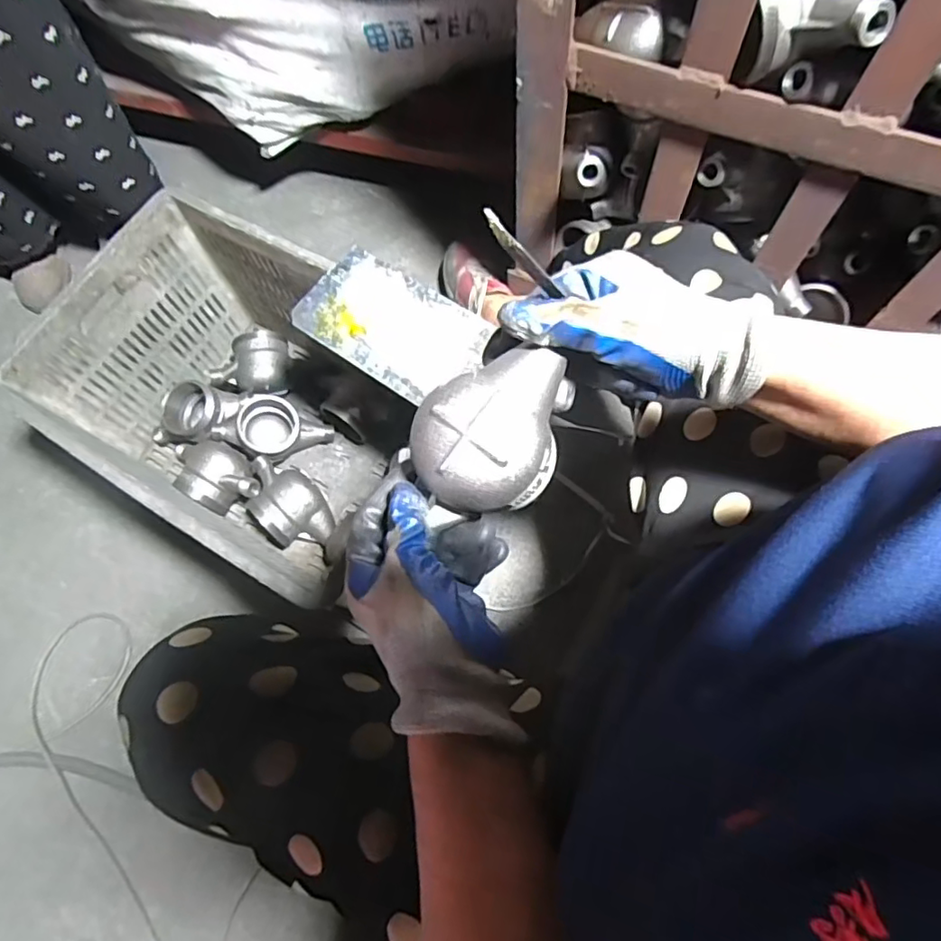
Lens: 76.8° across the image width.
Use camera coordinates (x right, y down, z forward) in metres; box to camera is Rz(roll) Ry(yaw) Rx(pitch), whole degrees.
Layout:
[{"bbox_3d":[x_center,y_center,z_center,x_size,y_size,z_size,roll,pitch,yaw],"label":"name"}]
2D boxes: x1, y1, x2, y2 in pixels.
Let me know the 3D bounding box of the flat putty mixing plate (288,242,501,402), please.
[{"bbox_3d":[-0.084,-0.156,0.632,0.199,0.011,0.120,33,75,14],"label":"flat putty mixing plate"}]

